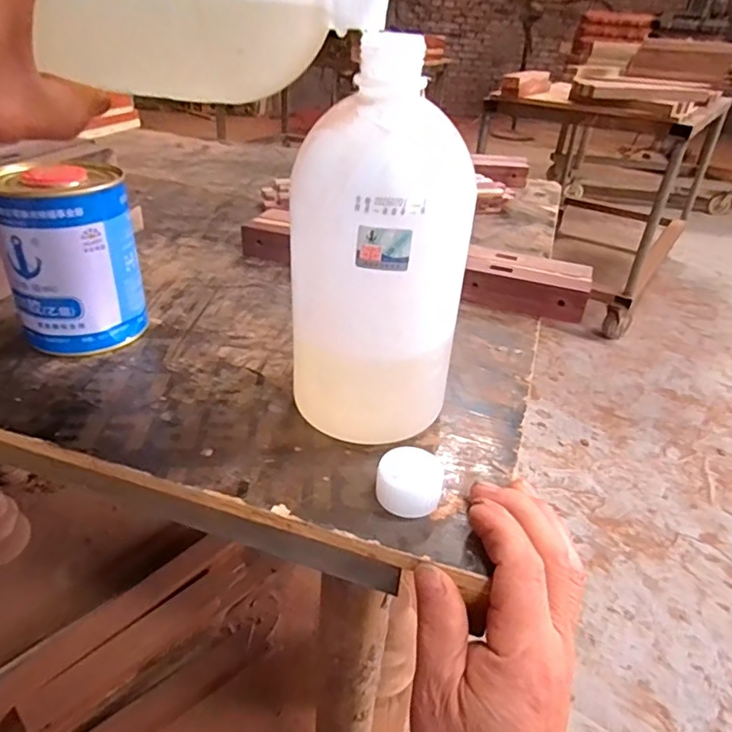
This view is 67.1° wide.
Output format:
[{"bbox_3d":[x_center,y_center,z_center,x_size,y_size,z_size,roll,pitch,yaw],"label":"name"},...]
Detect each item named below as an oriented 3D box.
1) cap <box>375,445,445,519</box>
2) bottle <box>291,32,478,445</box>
[{"bbox_3d":[0.023,0.058,0.282,0.032,0.019,0.032,3,33,-2],"label":"cap"},{"bbox_3d":[0.004,-0.052,0.290,0.081,0.182,0.072,24,38,27],"label":"bottle"}]

